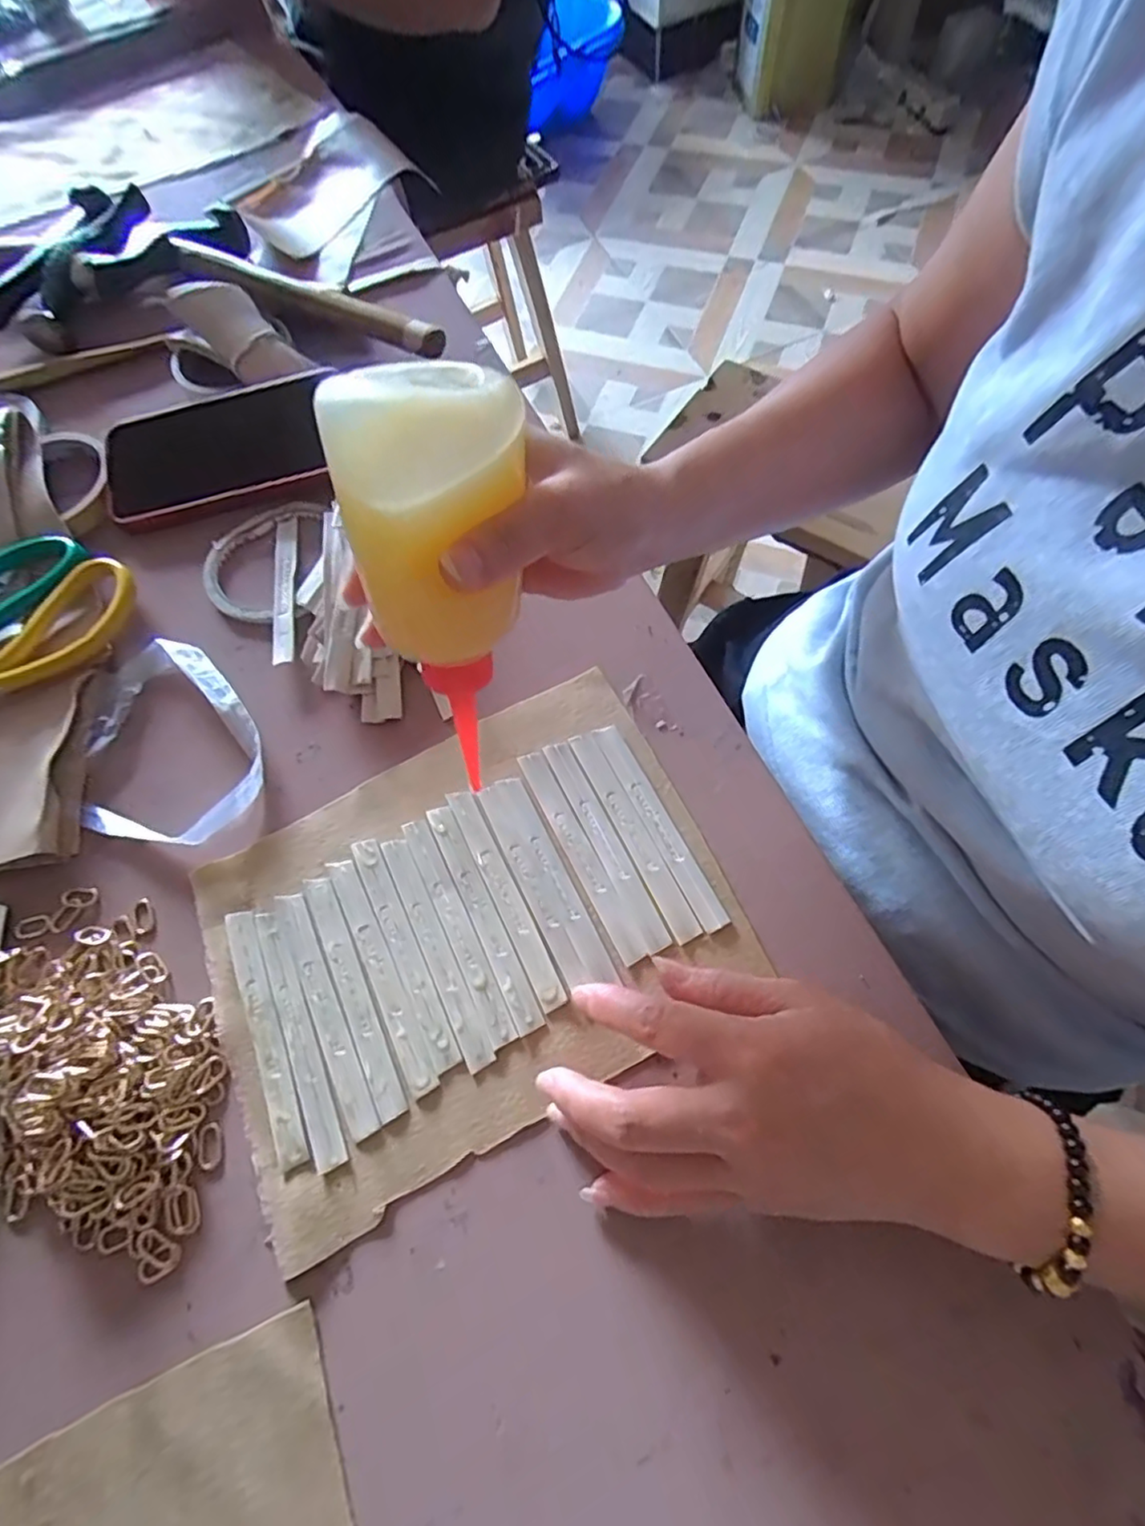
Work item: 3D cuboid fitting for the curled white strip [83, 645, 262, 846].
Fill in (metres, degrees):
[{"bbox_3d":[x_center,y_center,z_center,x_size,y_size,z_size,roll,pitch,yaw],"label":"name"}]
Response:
[{"bbox_3d":[-0.215,-0.014,0.347,0.102,0.012,0.114,5,68,4],"label":"curled white strip"}]

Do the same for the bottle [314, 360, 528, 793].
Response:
[{"bbox_3d":[-0.045,-0.061,0.240,0.060,0.150,0.046,-4,36,1],"label":"bottle"}]

